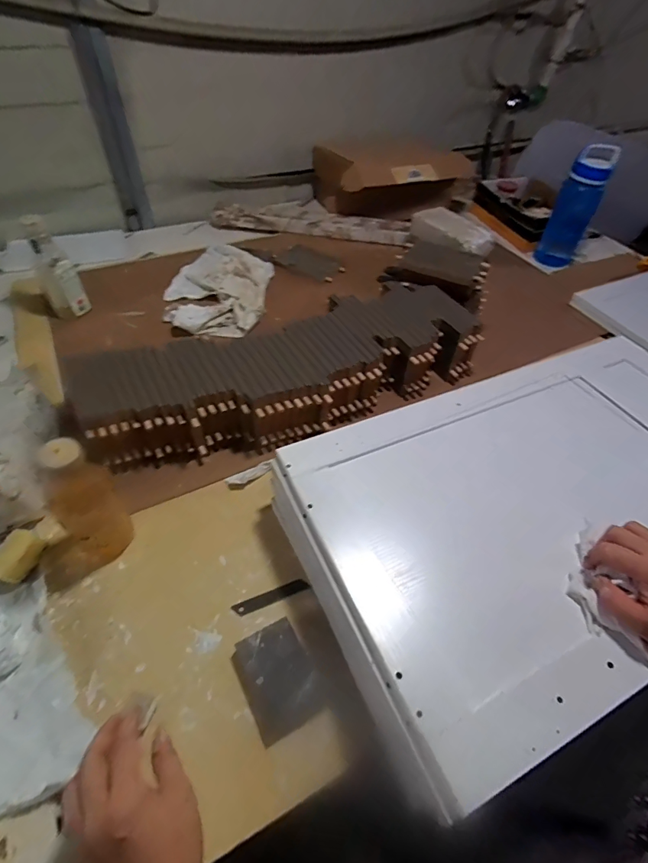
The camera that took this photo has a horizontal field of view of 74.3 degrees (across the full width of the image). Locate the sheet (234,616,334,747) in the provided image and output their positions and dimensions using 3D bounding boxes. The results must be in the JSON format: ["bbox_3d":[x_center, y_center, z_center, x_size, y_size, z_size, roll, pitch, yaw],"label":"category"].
[{"bbox_3d":[-0.051,0.278,0.485,0.080,0.008,0.104,-25,72,-16],"label":"sheet"}]

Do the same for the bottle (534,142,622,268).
[{"bbox_3d":[0.714,-0.641,1.209,0.104,0.279,0.096,24,52,17],"label":"bottle"}]

